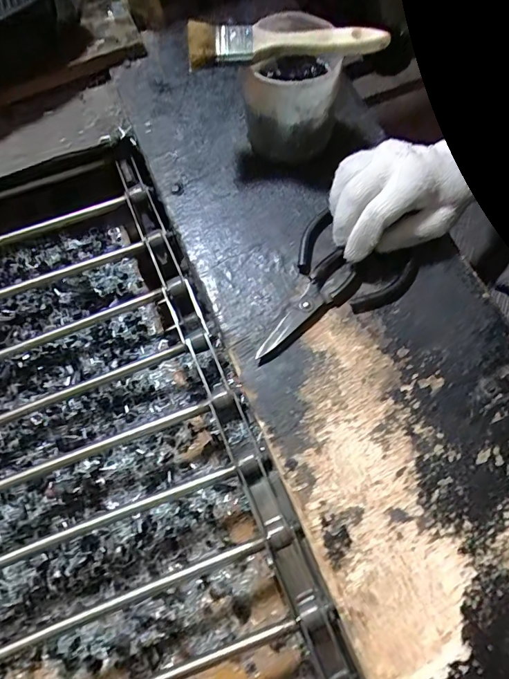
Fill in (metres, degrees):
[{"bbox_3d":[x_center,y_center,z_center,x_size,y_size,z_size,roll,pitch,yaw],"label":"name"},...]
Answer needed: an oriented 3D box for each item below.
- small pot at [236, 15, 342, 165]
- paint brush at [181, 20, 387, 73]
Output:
[{"bbox_3d":[0.031,-0.235,0.407,0.084,0.079,0.104,-9,70,-1],"label":"small pot"},{"bbox_3d":[0.029,-0.247,0.357,0.165,0.025,0.034,-5,73,1],"label":"paint brush"}]

